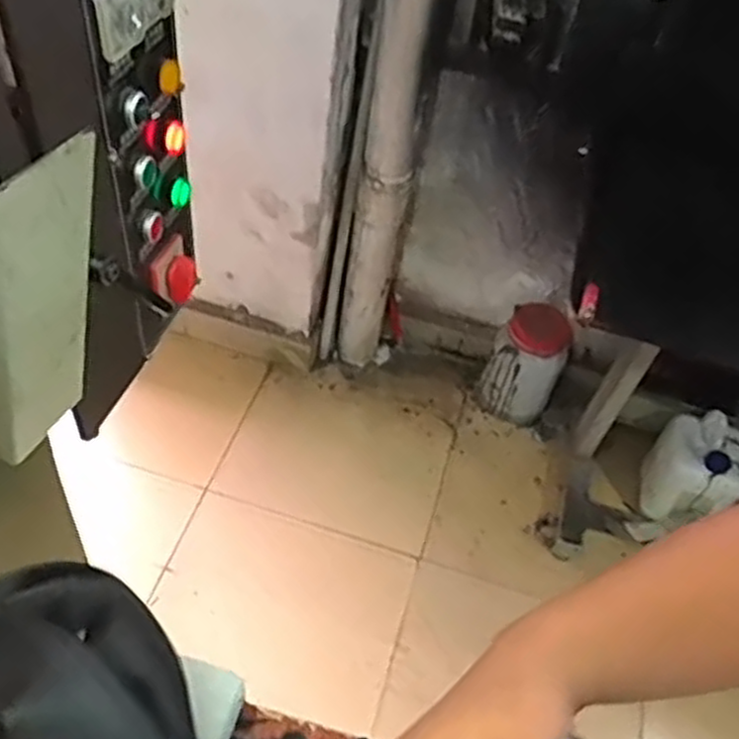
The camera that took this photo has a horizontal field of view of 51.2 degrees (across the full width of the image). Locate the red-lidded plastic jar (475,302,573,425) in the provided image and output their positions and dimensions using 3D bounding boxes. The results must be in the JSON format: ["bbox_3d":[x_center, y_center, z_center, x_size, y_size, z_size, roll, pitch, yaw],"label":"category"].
[{"bbox_3d":[0.385,-0.012,1.922,0.176,0.286,0.168,3,48,-4],"label":"red-lidded plastic jar"}]

